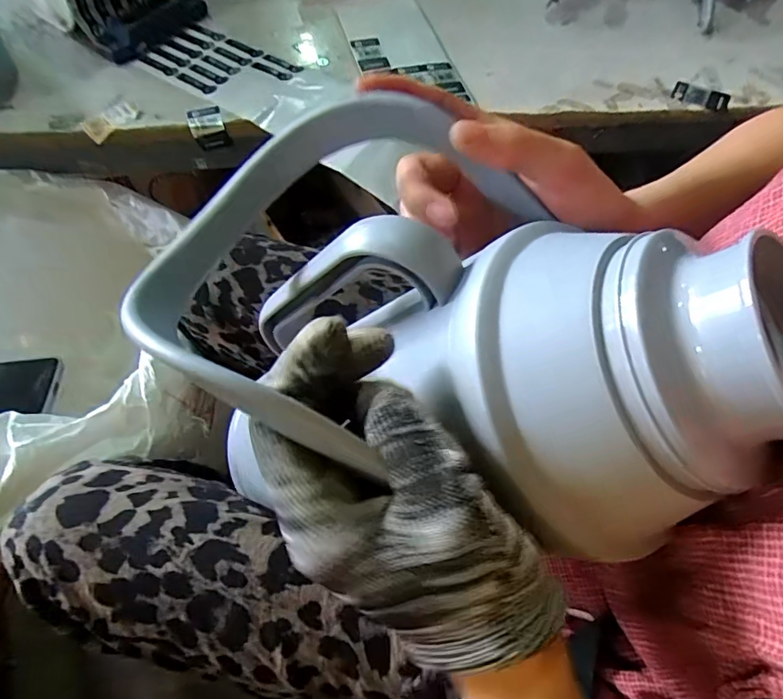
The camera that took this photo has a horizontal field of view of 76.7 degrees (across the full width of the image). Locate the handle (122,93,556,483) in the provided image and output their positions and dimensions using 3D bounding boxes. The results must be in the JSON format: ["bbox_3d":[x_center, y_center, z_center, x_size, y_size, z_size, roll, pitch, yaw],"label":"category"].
[{"bbox_3d":[-0.028,-0.048,0.215,0.141,0.048,0.173,30,66,15],"label":"handle"}]

